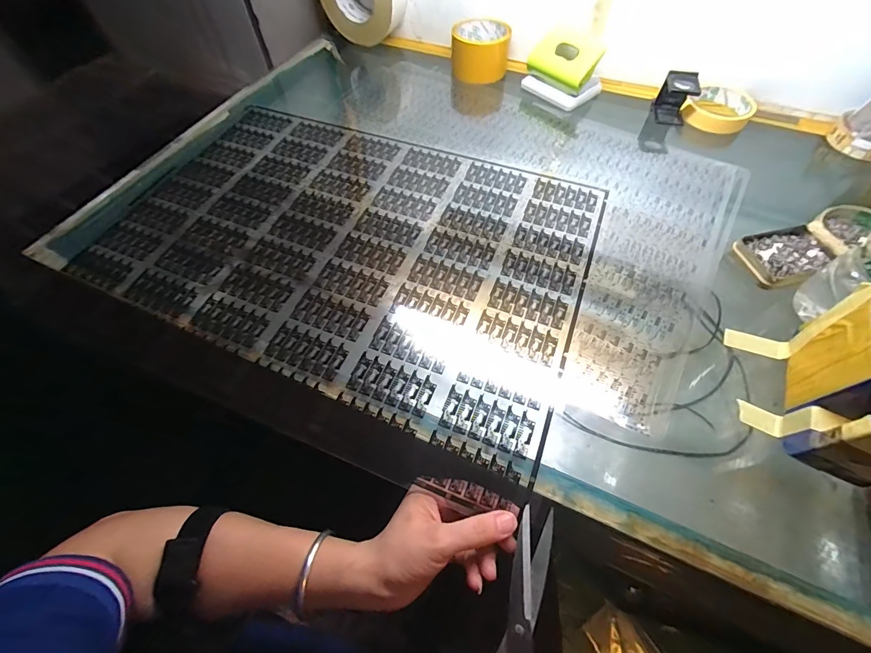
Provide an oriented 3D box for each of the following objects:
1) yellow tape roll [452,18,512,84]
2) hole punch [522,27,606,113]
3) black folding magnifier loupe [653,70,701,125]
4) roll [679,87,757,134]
[{"bbox_3d":[0.072,-0.443,0.596,0.088,0.056,0.088,0,59,1],"label":"yellow tape roll"},{"bbox_3d":[0.191,-0.383,0.550,0.071,0.067,0.102,-40,66,-20],"label":"hole punch"},{"bbox_3d":[0.339,-0.322,0.525,0.041,0.054,0.045,9,60,6],"label":"black folding magnifier loupe"},{"bbox_3d":[0.408,-0.315,0.532,0.085,0.020,0.092,0,59,1],"label":"roll"}]

